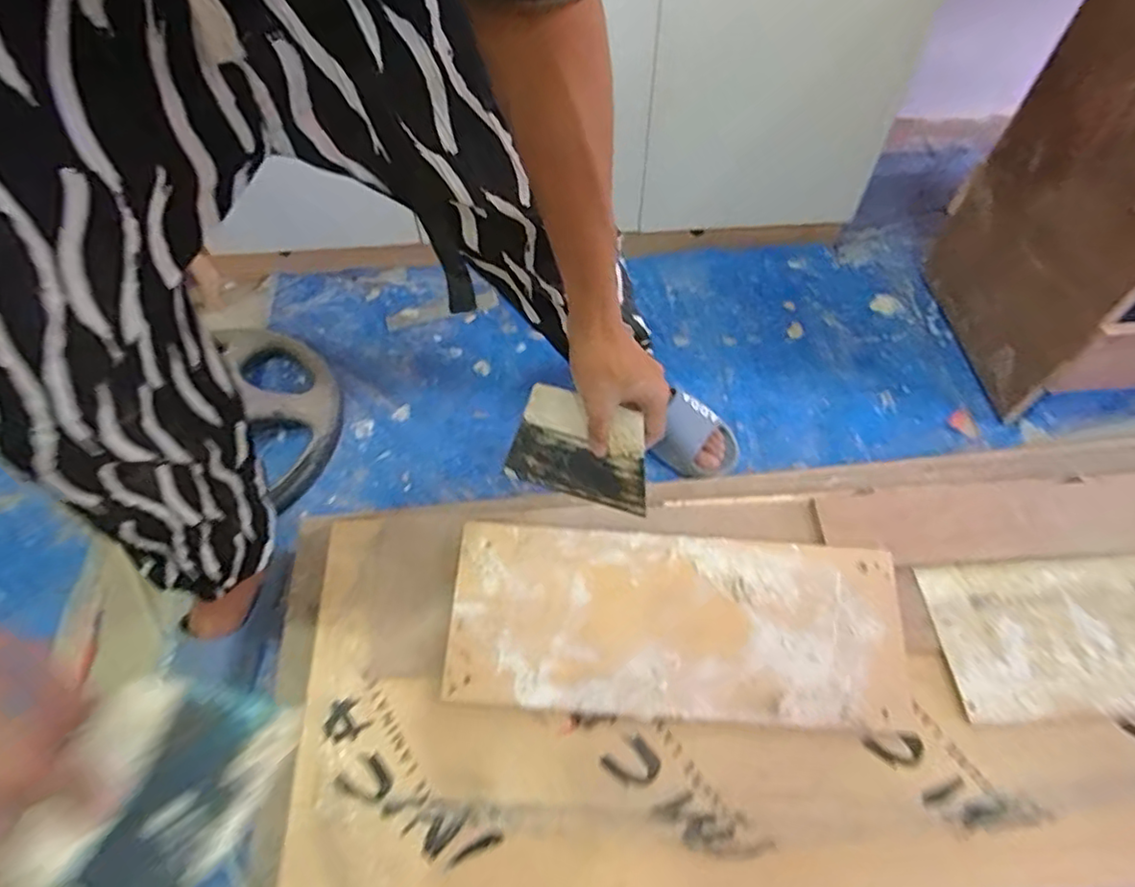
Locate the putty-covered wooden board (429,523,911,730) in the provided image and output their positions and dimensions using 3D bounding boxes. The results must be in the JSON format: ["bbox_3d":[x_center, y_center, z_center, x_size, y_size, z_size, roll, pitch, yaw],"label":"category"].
[{"bbox_3d":[0.129,0.214,0.755,0.527,0.016,0.216,3,67,2],"label":"putty-covered wooden board"}]

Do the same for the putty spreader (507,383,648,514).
[{"bbox_3d":[0.009,0.004,0.583,0.134,0.108,0.009,13,29,14],"label":"putty spreader"}]

